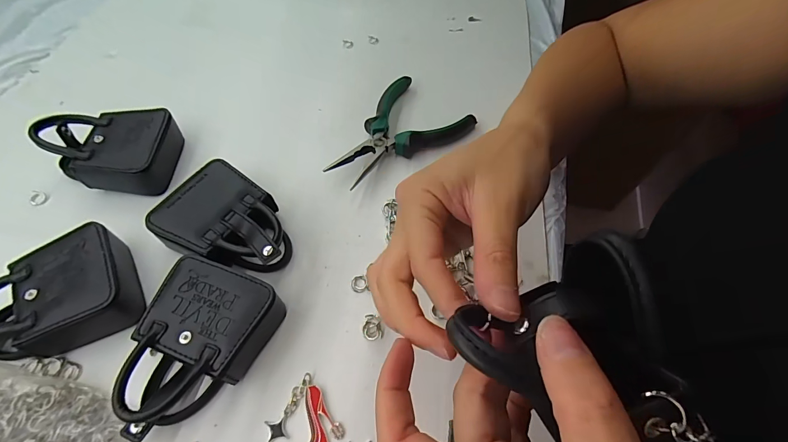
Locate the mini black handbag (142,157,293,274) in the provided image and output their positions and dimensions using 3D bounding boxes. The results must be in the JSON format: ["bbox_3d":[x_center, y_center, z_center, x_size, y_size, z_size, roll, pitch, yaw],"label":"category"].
[{"bbox_3d":[-0.125,0.006,0.278,0.103,0.038,0.073,29,62,14],"label":"mini black handbag"}]

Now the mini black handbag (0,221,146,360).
[{"bbox_3d":[-0.234,0.049,0.245,0.097,0.030,0.075,-17,60,-16],"label":"mini black handbag"}]

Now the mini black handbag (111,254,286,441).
[{"bbox_3d":[-0.125,0.080,0.234,0.076,0.037,0.108,14,59,6],"label":"mini black handbag"}]

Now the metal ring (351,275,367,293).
[{"bbox_3d":[-0.028,0.049,0.279,0.012,0.004,0.014,-3,59,-5],"label":"metal ring"}]

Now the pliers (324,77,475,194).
[{"bbox_3d":[0.002,-0.081,0.351,0.097,0.024,0.145,37,64,18],"label":"pliers"}]

